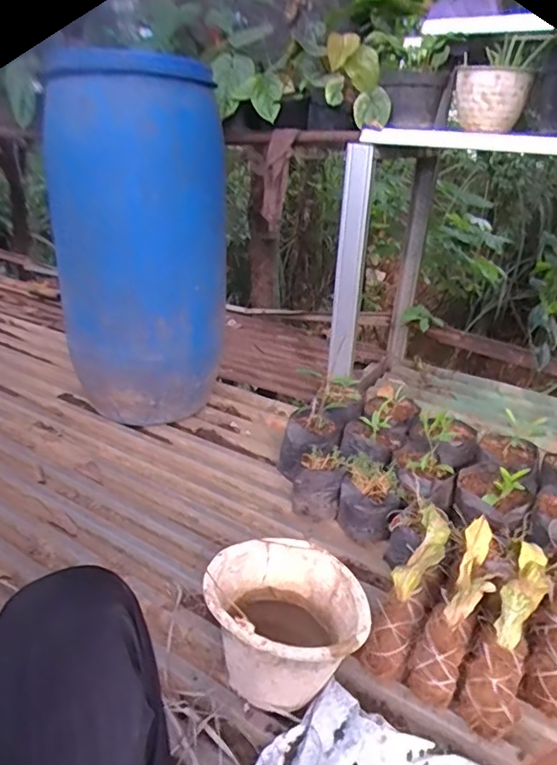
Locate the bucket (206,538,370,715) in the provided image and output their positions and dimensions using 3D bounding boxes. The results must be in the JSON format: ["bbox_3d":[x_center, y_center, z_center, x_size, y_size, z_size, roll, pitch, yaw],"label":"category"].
[{"bbox_3d":[0.008,0.389,0.846,0.223,0.190,0.233,3,29,-1],"label":"bucket"}]

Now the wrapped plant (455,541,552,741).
[{"bbox_3d":[0.381,0.388,0.849,0.080,0.087,0.333,19,54,31],"label":"wrapped plant"}]

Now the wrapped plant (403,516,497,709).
[{"bbox_3d":[0.306,0.363,0.884,0.081,0.077,0.324,17,54,28],"label":"wrapped plant"}]

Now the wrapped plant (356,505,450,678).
[{"bbox_3d":[0.238,0.353,0.929,0.072,0.095,0.323,18,58,29],"label":"wrapped plant"}]

